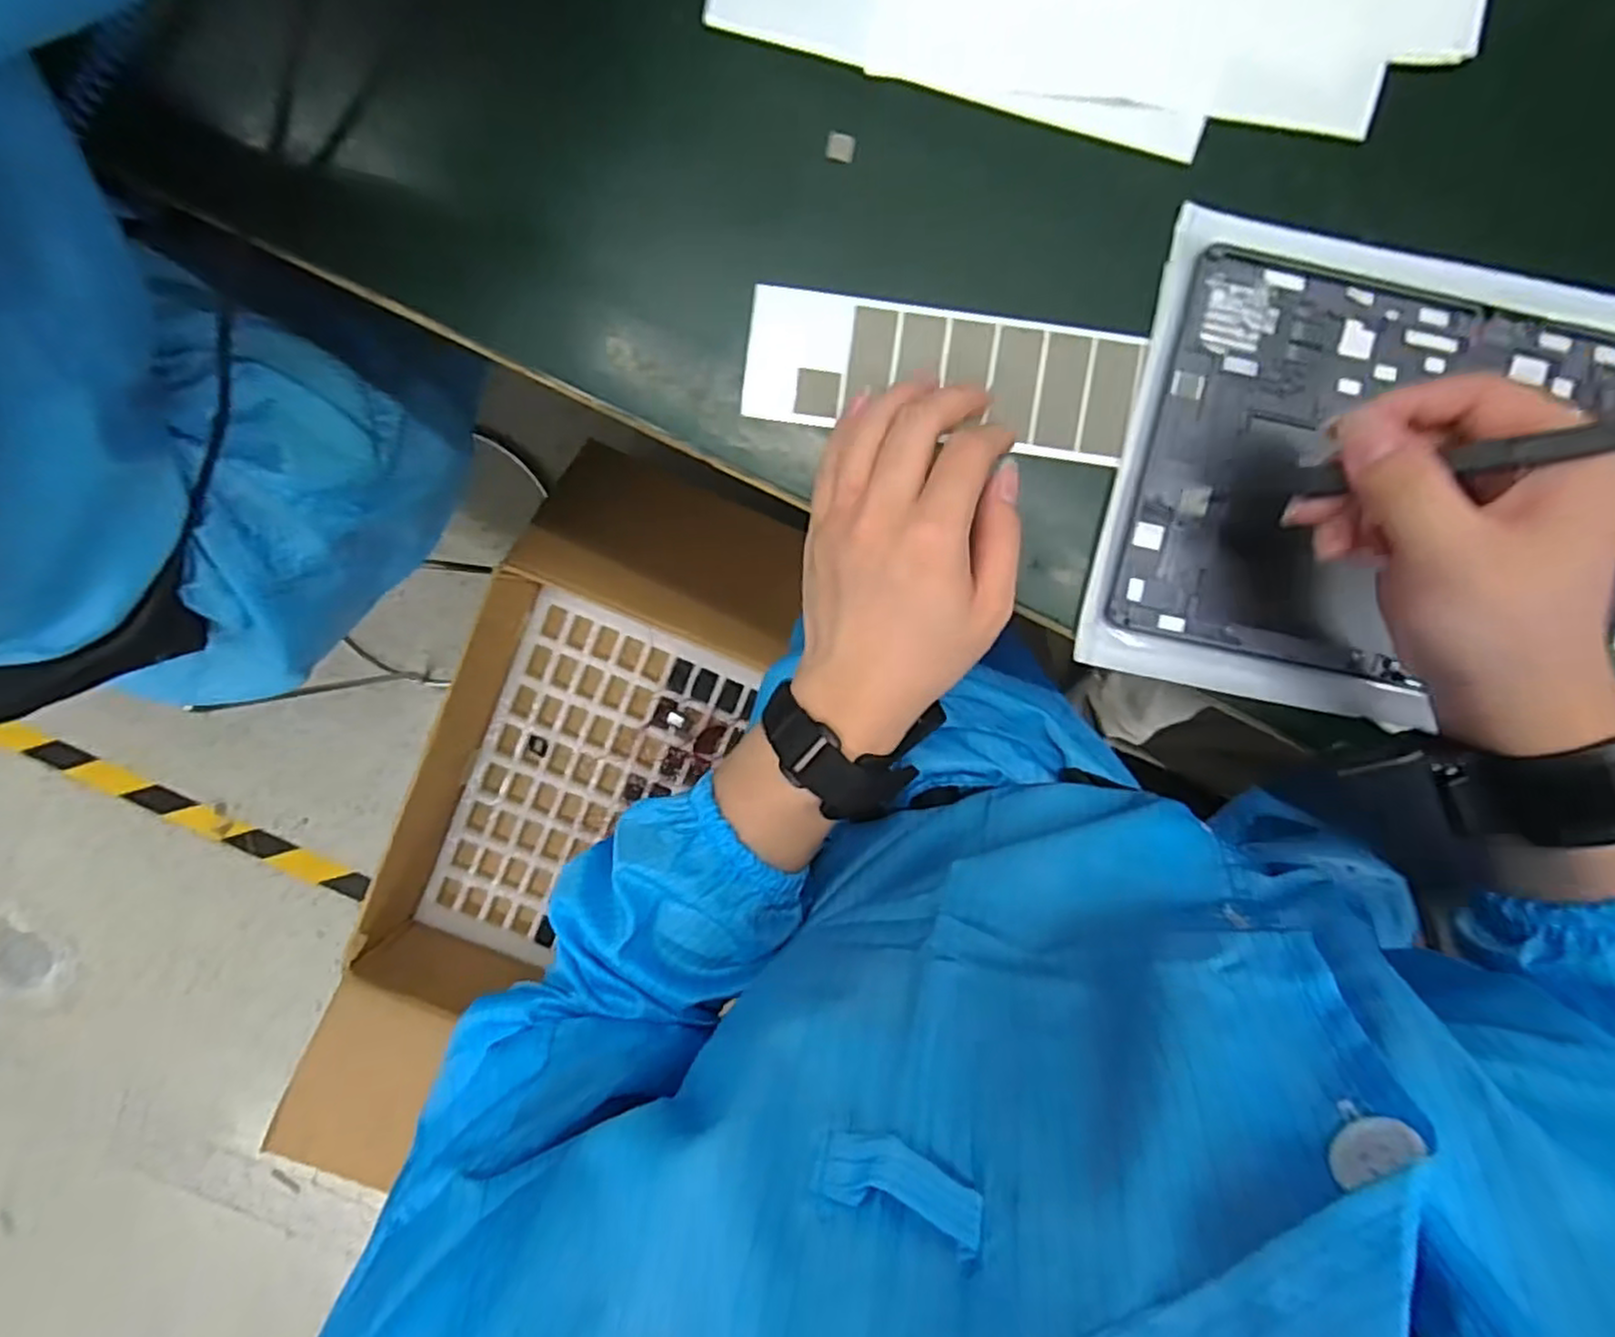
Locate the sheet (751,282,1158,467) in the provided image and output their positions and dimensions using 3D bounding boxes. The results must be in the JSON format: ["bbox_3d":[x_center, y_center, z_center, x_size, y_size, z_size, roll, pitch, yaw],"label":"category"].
[{"bbox_3d":[0.060,-0.131,0.323,0.173,0.006,0.055,7,94,-1],"label":"sheet"}]

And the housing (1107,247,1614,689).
[{"bbox_3d":[0.280,-0.079,0.327,0.256,0.021,0.168,11,94,-1],"label":"housing"}]

